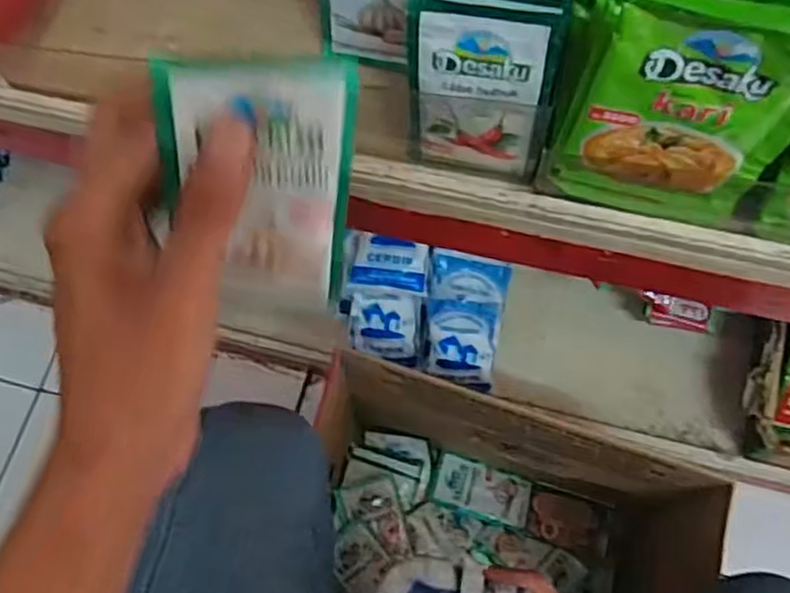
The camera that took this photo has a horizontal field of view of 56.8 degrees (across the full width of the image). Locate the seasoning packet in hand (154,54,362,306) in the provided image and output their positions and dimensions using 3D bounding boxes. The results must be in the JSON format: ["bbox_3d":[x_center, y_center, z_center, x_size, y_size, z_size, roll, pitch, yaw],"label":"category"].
[{"bbox_3d":[-0.048,-0.036,0.261,0.063,0.099,0.006,-1,40,-11],"label":"seasoning packet in hand"}]

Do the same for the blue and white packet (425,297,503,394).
[{"bbox_3d":[0.069,0.039,0.756,0.072,0.033,0.073,7,95,8],"label":"blue and white packet"}]

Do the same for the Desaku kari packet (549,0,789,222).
[{"bbox_3d":[0.120,-0.075,0.311,0.087,0.123,0.010,11,65,7],"label":"Desaku kari packet"}]

